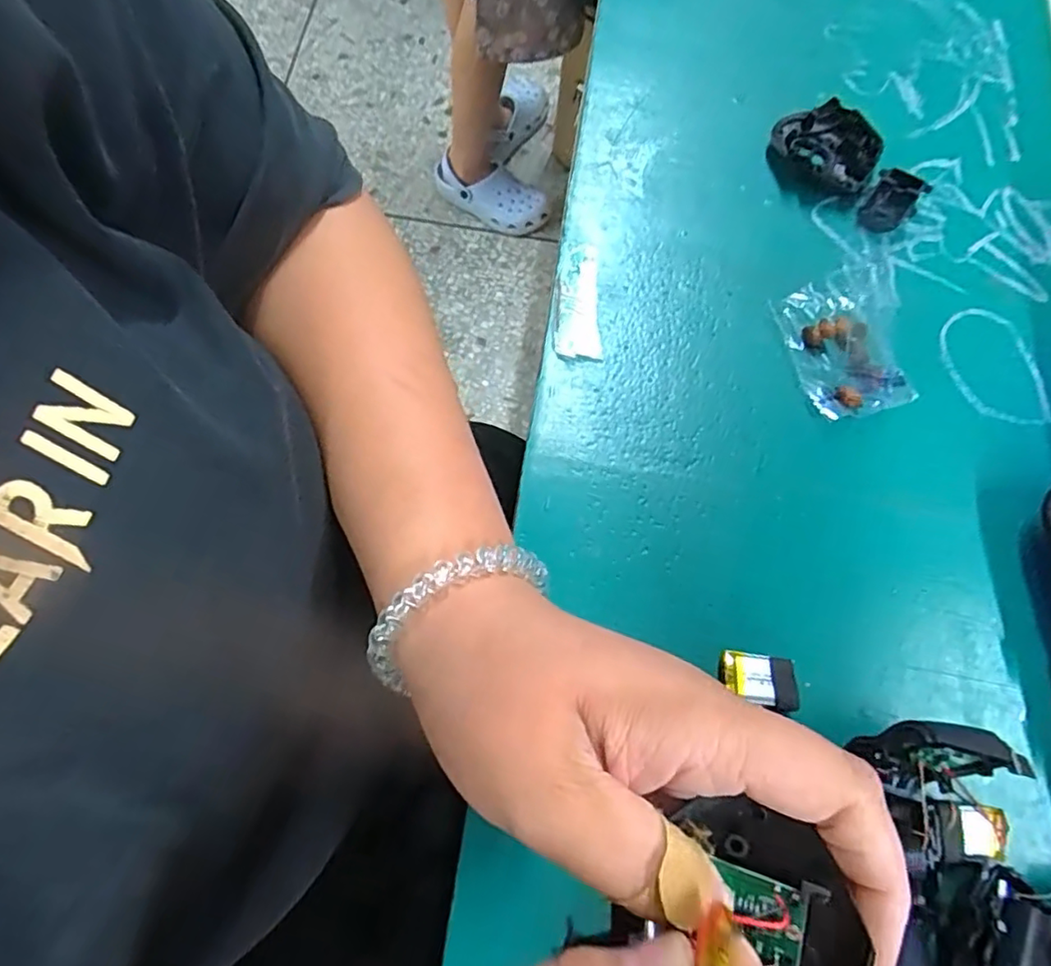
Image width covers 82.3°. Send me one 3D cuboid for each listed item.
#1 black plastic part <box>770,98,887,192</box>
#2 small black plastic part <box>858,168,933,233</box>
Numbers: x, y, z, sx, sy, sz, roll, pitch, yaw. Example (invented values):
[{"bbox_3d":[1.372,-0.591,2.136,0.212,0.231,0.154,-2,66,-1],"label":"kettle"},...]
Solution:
[{"bbox_3d":[0.177,-0.198,0.351,0.044,0.018,0.058,-41,78,-14],"label":"black plastic part"},{"bbox_3d":[0.209,-0.159,0.342,0.028,0.014,0.038,28,73,7],"label":"small black plastic part"}]

